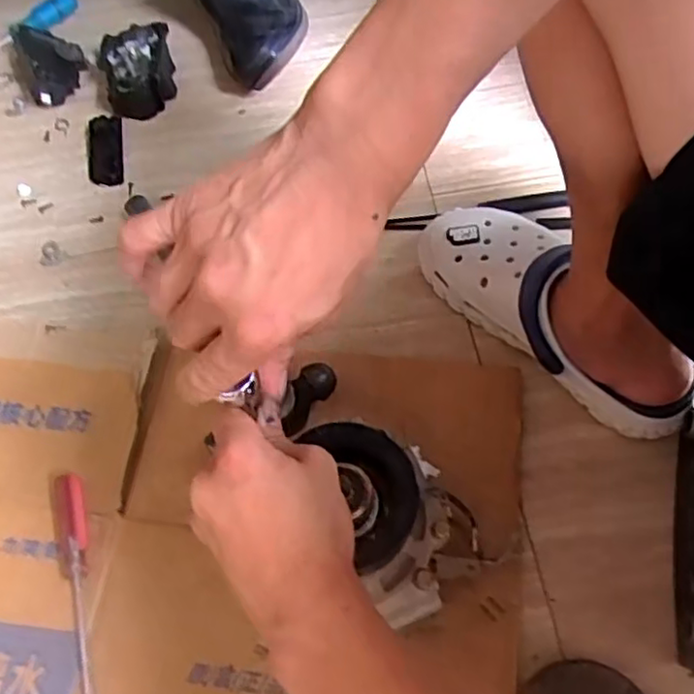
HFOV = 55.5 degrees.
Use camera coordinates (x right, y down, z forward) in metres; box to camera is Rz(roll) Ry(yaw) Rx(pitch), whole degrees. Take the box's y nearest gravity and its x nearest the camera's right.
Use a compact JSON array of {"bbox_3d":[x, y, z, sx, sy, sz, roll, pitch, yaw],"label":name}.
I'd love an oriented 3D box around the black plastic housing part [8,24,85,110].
[{"bbox_3d":[-0.372,-0.354,0.824,0.085,0.042,0.108,-26,64,-11],"label":"black plastic housing part"}]

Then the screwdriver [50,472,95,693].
[{"bbox_3d":[-0.216,0.193,0.513,0.028,0.023,0.192,-12,62,-3],"label":"screwdriver"}]

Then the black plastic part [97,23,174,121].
[{"bbox_3d":[-0.254,-0.339,0.807,0.088,0.039,0.121,-15,62,-5],"label":"black plastic part"}]

